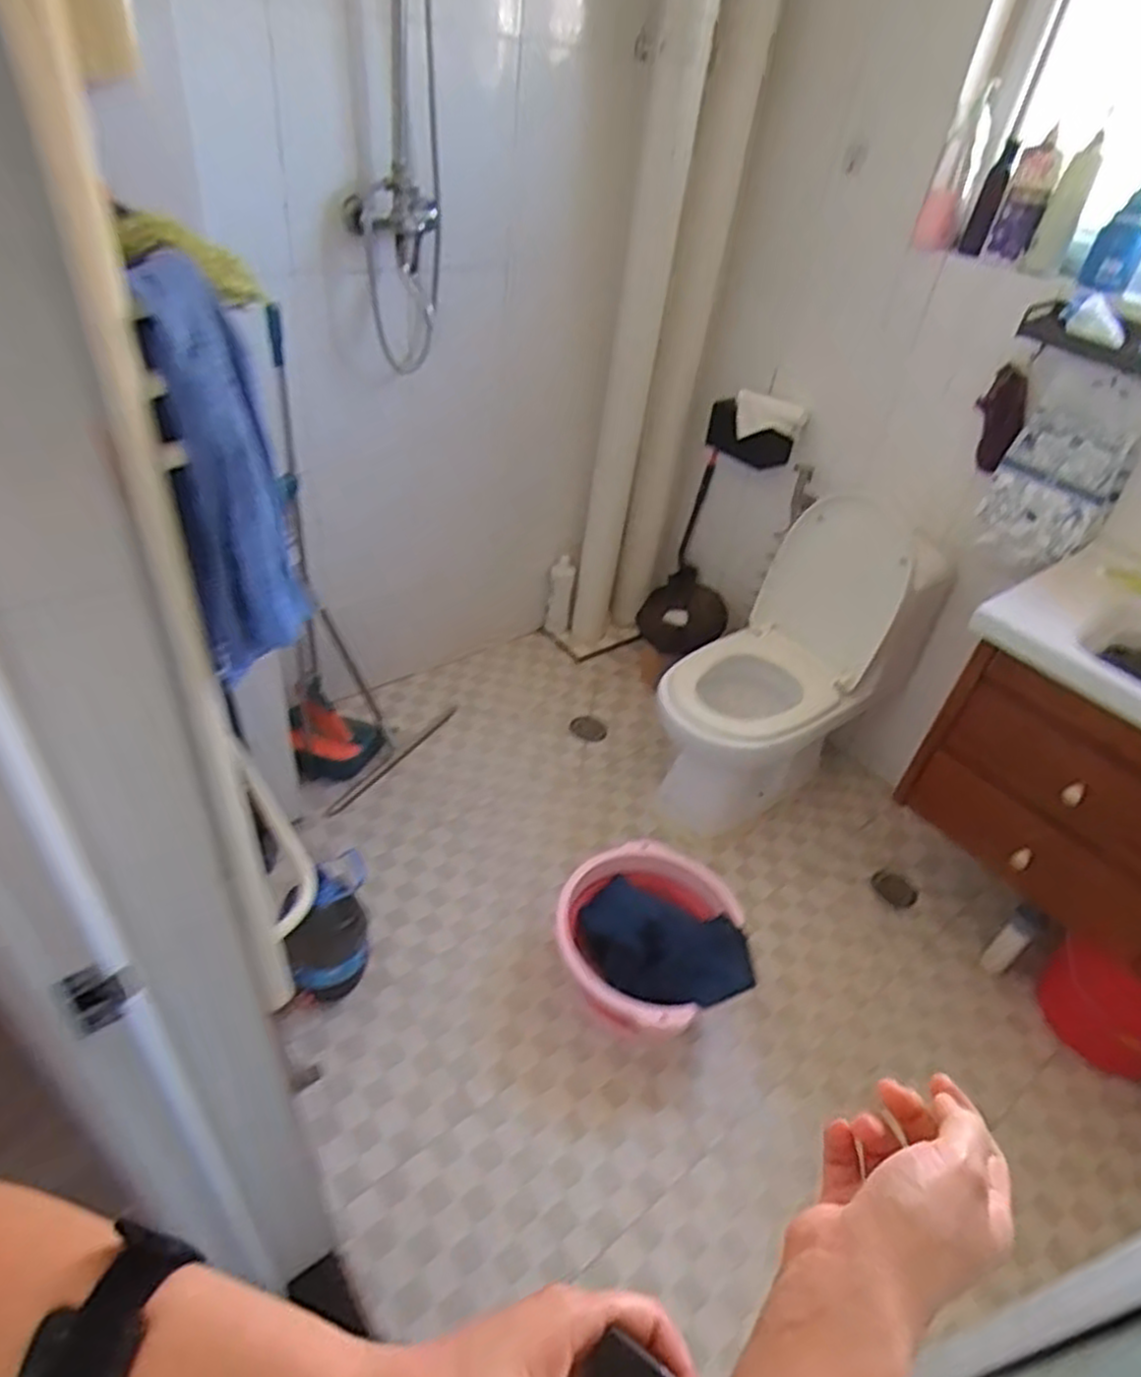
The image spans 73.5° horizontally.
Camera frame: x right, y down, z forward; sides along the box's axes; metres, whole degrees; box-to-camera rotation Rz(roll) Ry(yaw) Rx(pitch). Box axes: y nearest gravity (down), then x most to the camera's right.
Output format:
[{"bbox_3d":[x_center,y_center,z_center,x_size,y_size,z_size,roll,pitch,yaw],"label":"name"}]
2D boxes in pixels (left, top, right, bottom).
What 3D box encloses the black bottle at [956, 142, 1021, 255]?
[{"bbox_3d":[0.792,-0.922,1.448,0.045,0.173,0.037,20,41,14],"label":"black bottle"}]

